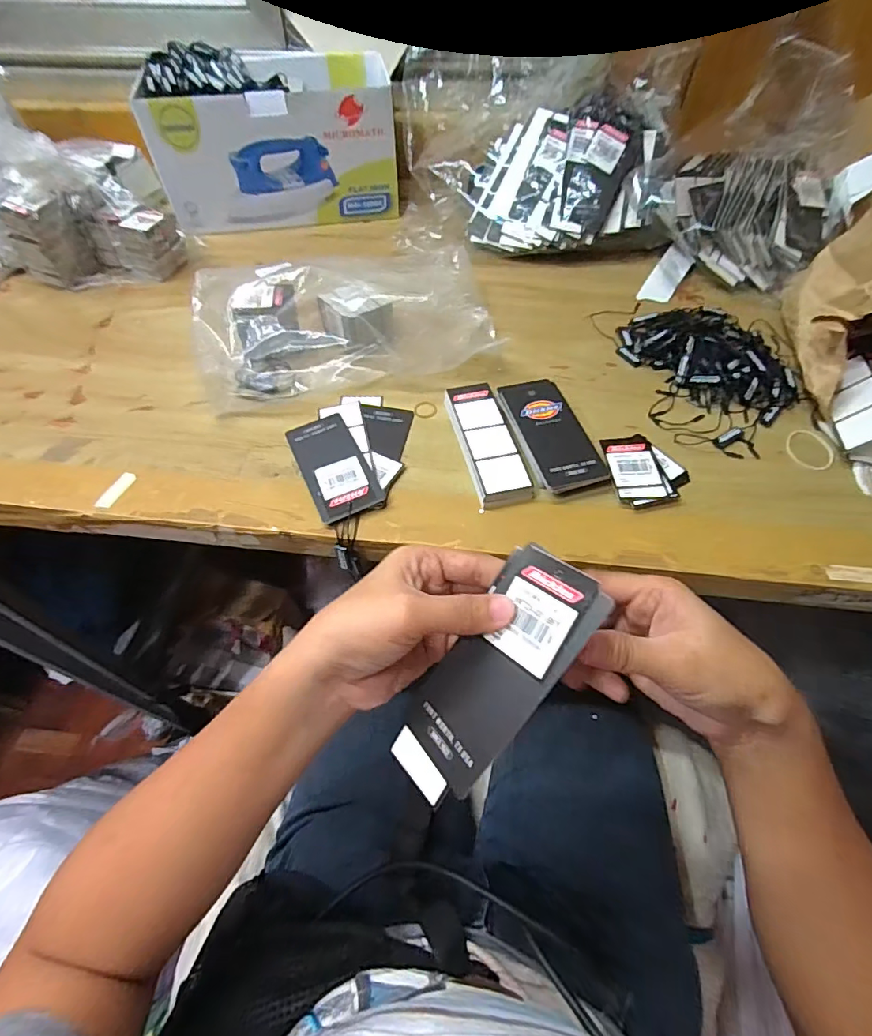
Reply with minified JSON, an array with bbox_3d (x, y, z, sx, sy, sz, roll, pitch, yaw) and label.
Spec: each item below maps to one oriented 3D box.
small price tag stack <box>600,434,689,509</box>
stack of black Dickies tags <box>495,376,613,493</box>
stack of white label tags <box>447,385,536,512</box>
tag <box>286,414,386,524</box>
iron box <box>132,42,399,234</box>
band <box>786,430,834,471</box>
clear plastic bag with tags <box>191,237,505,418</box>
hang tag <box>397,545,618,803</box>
[{"bbox_3d":[0.160,-0.039,0.382,0.061,0.009,0.066,-11,58,-7],"label":"small price tag stack"},{"bbox_3d":[0.090,-0.070,0.397,0.053,0.010,0.115,-12,58,-7],"label":"stack of black Dickies tags"},{"bbox_3d":[0.038,-0.062,0.396,0.042,0.014,0.122,-12,58,-7],"label":"stack of white label tags"},{"bbox_3d":[-0.082,-0.043,0.389,0.048,0.004,0.109,-24,54,-12],"label":"tag"},{"bbox_3d":[-0.191,-0.454,0.593,0.267,0.133,0.142,-13,58,-7],"label":"iron box"},{"bbox_3d":[0.301,-0.055,0.398,0.032,0.005,0.040,5,57,4],"label":"band"},{"bbox_3d":[-0.074,-0.189,0.447,0.273,0.064,0.145,-13,58,-8],"label":"clear plastic bag with tags"},{"bbox_3d":[0.025,0.072,0.225,0.050,0.004,0.123,37,95,39],"label":"hang tag"}]

